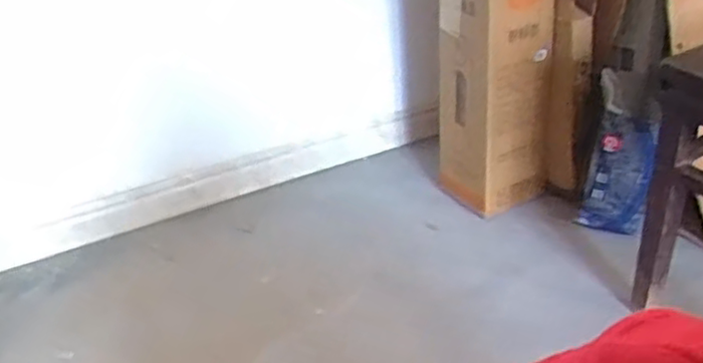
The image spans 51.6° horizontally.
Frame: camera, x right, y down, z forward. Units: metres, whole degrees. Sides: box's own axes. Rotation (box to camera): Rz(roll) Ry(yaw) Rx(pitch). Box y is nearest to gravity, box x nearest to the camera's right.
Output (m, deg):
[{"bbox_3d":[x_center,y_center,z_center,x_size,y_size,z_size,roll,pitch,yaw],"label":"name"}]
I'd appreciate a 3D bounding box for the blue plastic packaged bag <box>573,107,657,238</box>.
[{"bbox_3d":[0.591,-0.014,1.607,0.140,0.299,0.077,4,32,14],"label":"blue plastic packaged bag"}]

